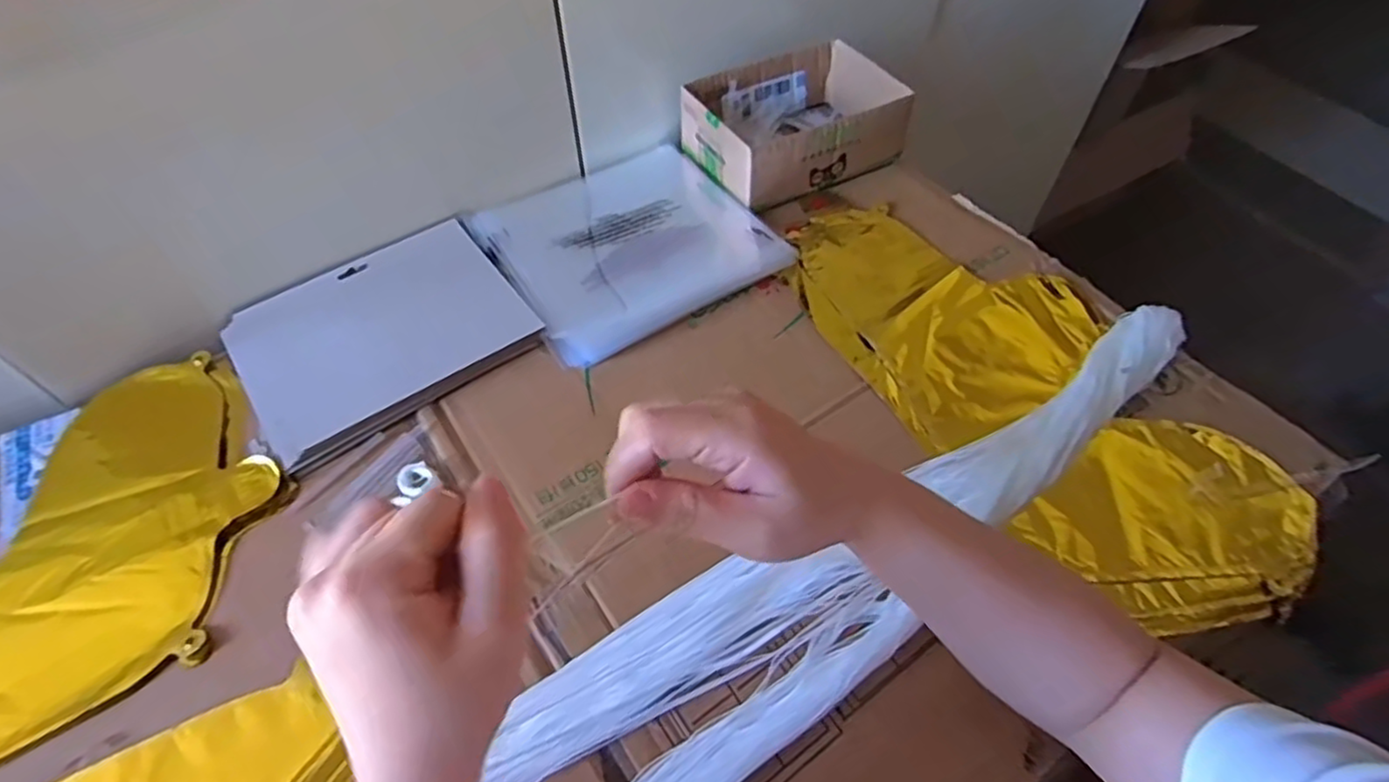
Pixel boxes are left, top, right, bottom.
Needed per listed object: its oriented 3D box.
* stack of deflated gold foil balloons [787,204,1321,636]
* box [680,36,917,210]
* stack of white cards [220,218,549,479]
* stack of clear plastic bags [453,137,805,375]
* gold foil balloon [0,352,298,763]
[{"bbox_3d":[0.241,-0.011,0.535,0.220,0.038,0.430,-27,58,-18],"label":"stack of deflated gold foil balloons"},{"bbox_3d":[0.096,-0.256,0.667,0.191,0.066,0.145,-22,56,-15],"label":"box"},{"bbox_3d":[-0.246,-0.048,0.549,0.204,0.012,0.164,-33,60,-22],"label":"stack of white cards"},{"bbox_3d":[-0.062,-0.140,0.615,0.222,0.019,0.219,-28,58,-19],"label":"stack of clear plastic bags"},{"bbox_3d":[-0.463,0.144,0.418,0.410,0.017,0.230,-35,61,-23],"label":"gold foil balloon"}]

